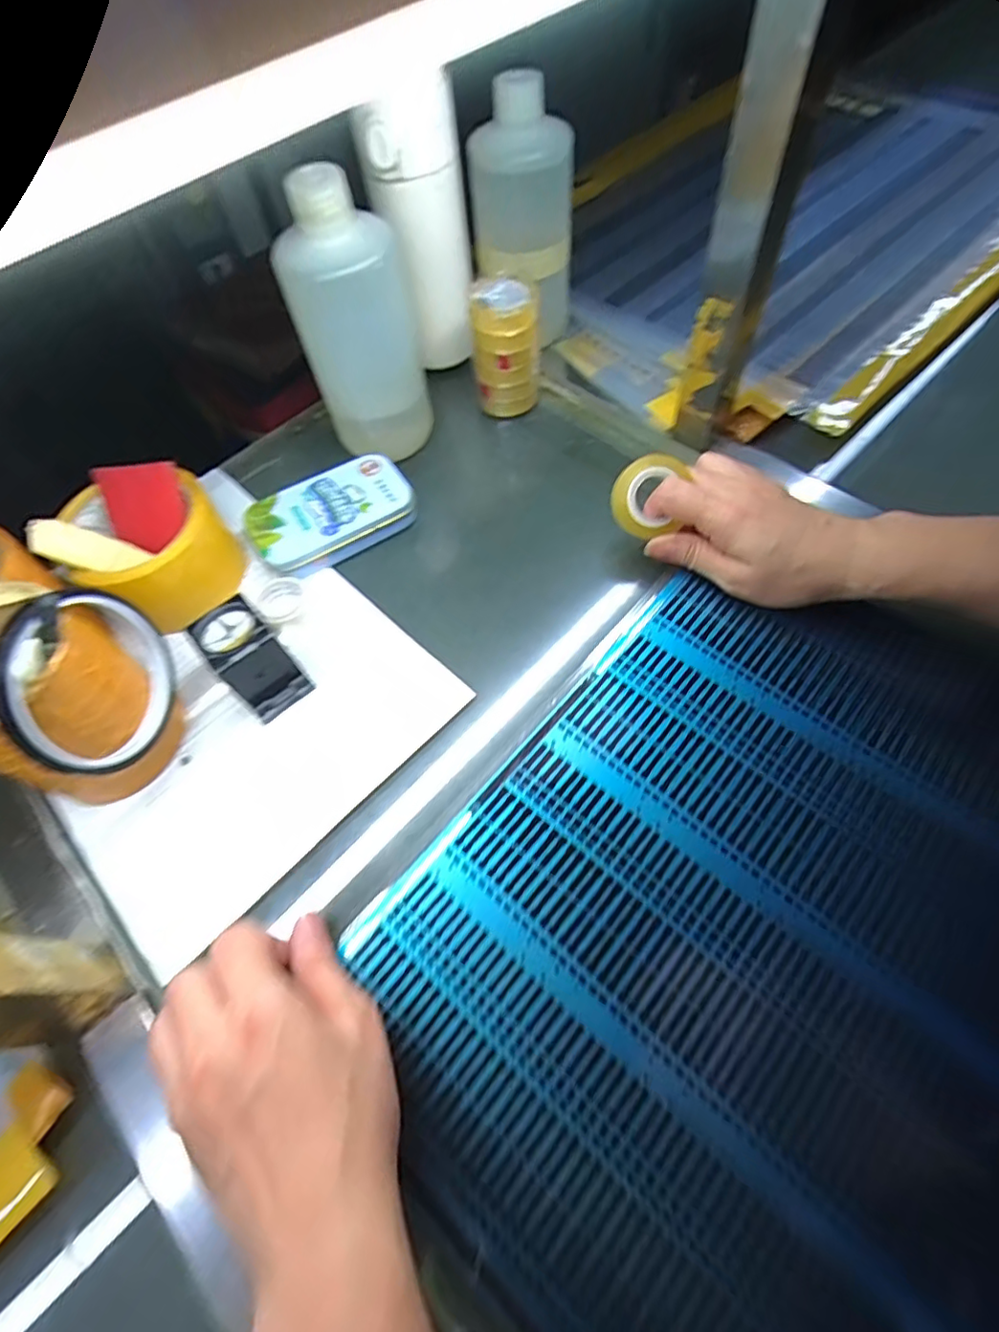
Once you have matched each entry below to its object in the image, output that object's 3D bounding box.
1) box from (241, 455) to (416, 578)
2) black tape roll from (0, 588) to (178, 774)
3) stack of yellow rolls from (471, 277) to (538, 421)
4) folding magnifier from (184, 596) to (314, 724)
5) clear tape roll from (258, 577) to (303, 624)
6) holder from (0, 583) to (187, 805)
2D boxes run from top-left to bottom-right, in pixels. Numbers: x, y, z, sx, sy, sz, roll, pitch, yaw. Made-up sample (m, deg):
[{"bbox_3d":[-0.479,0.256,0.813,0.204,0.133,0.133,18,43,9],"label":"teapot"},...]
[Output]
[{"bbox_3d":[-0.115,-0.103,0.401,0.107,0.023,0.063,-30,63,-12],"label":"box"},{"bbox_3d":[-0.193,0.007,0.277,0.022,0.090,0.084,10,62,10],"label":"black tape roll"},{"bbox_3d":[0.005,-0.232,0.427,0.048,0.081,0.043,-4,61,2],"label":"stack of yellow rolls"},{"bbox_3d":[-0.144,-0.004,0.338,0.036,0.050,0.053,-39,65,-16],"label":"folding magnifier"},{"bbox_3d":[-0.143,-0.040,0.375,0.028,0.011,0.034,0,61,4],"label":"clear tape roll"},{"bbox_3d":[-0.226,0.019,0.303,0.093,0.102,0.083,15,63,12],"label":"holder"}]

